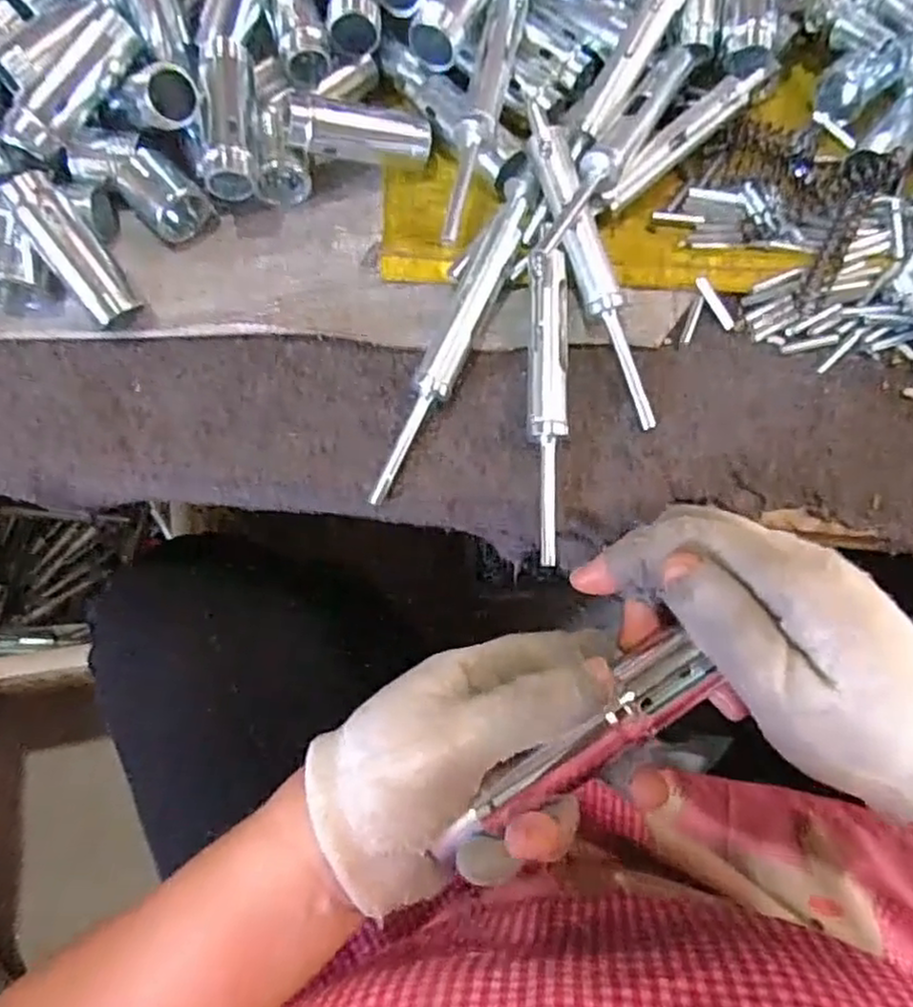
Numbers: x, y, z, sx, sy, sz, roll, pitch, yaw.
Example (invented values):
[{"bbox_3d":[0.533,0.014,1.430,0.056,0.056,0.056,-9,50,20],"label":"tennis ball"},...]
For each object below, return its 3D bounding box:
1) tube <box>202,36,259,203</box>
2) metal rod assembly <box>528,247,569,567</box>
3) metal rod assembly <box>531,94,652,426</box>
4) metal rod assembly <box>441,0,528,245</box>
[{"bbox_3d":[-0.107,-0.180,0.338,0.023,0.025,0.073,-6,76,-1],"label":"tube"},{"bbox_3d":[0.041,-0.044,0.321,0.017,0.021,0.140,1,76,1],"label":"metal rod assembly"},{"bbox_3d":[0.064,-0.109,0.333,0.020,0.018,0.154,-19,88,6],"label":"metal rod assembly"},{"bbox_3d":[0.014,-0.192,0.343,0.018,0.022,0.160,12,77,4],"label":"metal rod assembly"}]

